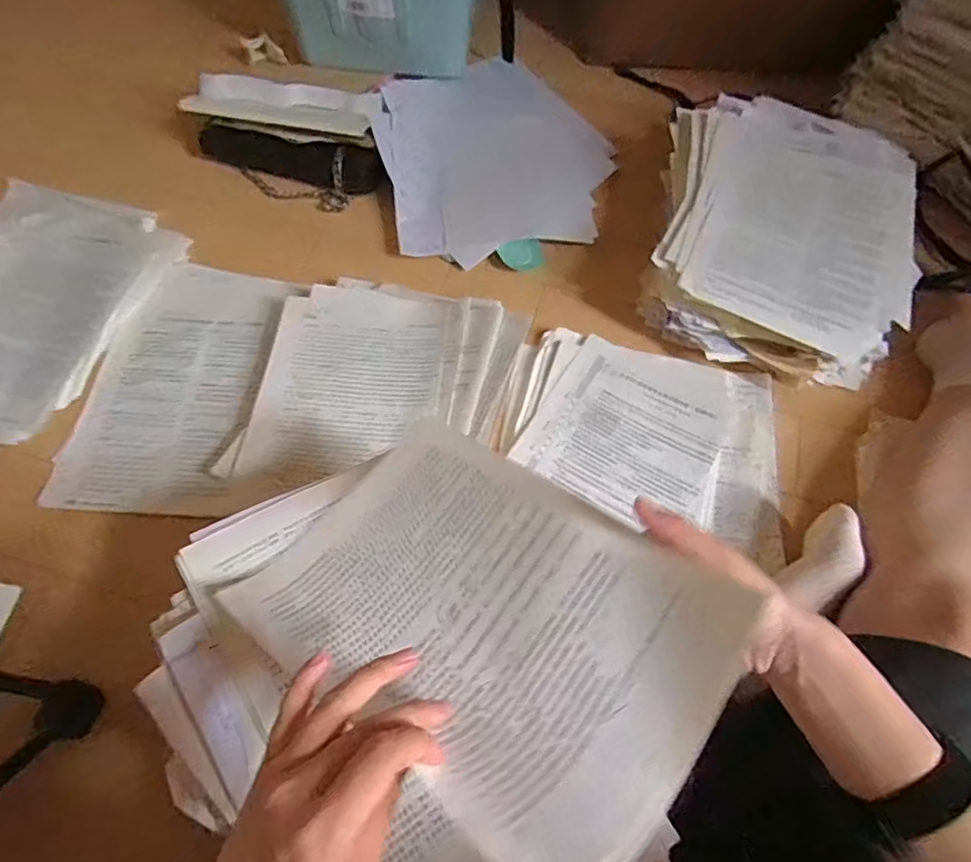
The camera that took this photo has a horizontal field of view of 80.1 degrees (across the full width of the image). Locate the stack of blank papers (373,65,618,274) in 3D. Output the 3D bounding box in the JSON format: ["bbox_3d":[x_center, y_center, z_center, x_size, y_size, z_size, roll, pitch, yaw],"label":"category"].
[{"bbox_3d":[0.019,-0.389,0.813,0.327,0.037,0.331,-13,65,-9],"label":"stack of blank papers"}]

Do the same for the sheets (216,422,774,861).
[{"bbox_3d":[-0.010,0.095,0.330,0.267,0.048,0.182,28,65,34],"label":"sheets"}]

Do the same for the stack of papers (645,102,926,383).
[{"bbox_3d":[0.357,-0.232,0.707,0.292,0.104,0.401,14,64,5],"label":"stack of papers"}]

